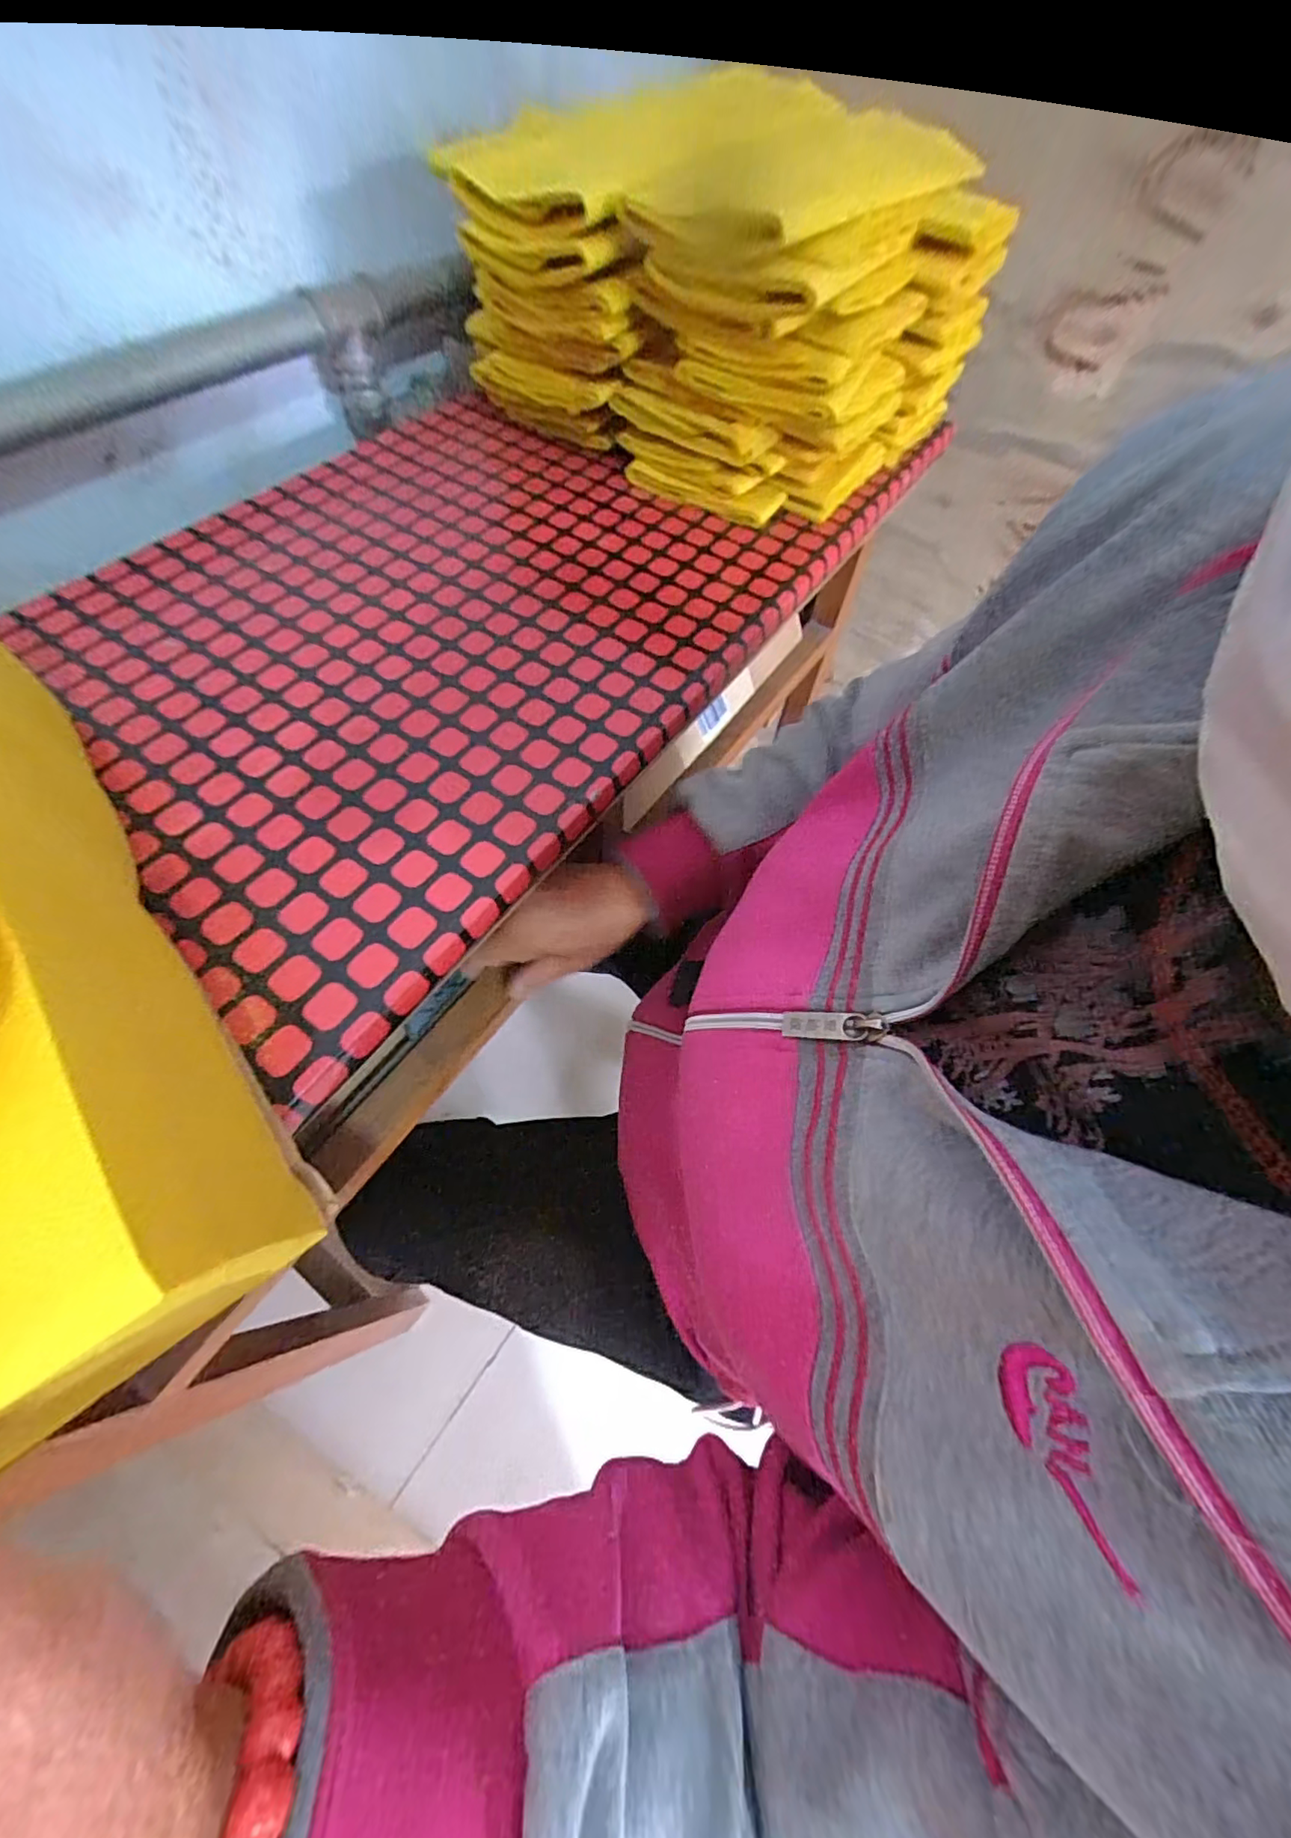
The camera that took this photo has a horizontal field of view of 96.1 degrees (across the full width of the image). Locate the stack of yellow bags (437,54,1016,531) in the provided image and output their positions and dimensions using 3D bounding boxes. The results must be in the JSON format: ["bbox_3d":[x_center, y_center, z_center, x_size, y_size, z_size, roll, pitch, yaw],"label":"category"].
[{"bbox_3d":[0.077,-0.507,0.480,0.315,0.150,0.339,38,67,15],"label":"stack of yellow bags"}]

